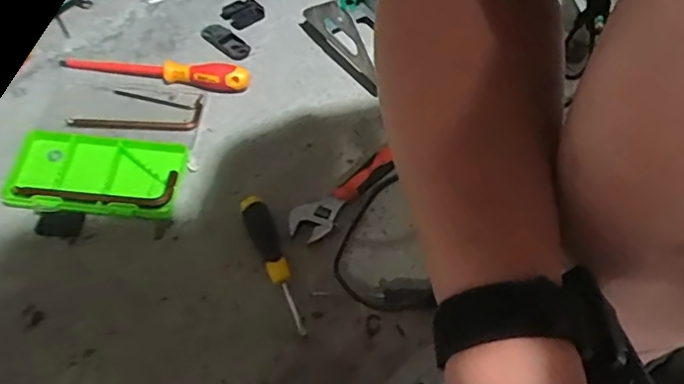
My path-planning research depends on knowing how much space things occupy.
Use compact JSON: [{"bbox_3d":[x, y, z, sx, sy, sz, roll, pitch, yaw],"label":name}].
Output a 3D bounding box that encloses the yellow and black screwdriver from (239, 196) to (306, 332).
[{"bbox_3d":[-0.067,0.071,0.597,0.027,0.025,0.155,-21,57,-17],"label":"yellow and black screwdriver"}]

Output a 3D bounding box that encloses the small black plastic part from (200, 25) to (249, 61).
[{"bbox_3d":[-0.160,-0.209,0.789,0.084,0.013,0.037,39,63,23],"label":"small black plastic part"}]

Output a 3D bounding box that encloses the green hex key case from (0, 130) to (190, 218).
[{"bbox_3d":[-0.277,-0.019,0.649,0.187,0.021,0.097,3,55,1],"label":"green hex key case"}]

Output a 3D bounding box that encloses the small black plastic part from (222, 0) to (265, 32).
[{"bbox_3d":[-0.142,-0.258,0.824,0.053,0.016,0.043,-36,63,-23],"label":"small black plastic part"}]

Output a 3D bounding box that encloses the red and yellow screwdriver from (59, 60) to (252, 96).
[{"bbox_3d":[-0.239,-0.159,0.741,0.237,0.040,0.030,9,55,5],"label":"red and yellow screwdriver"}]

